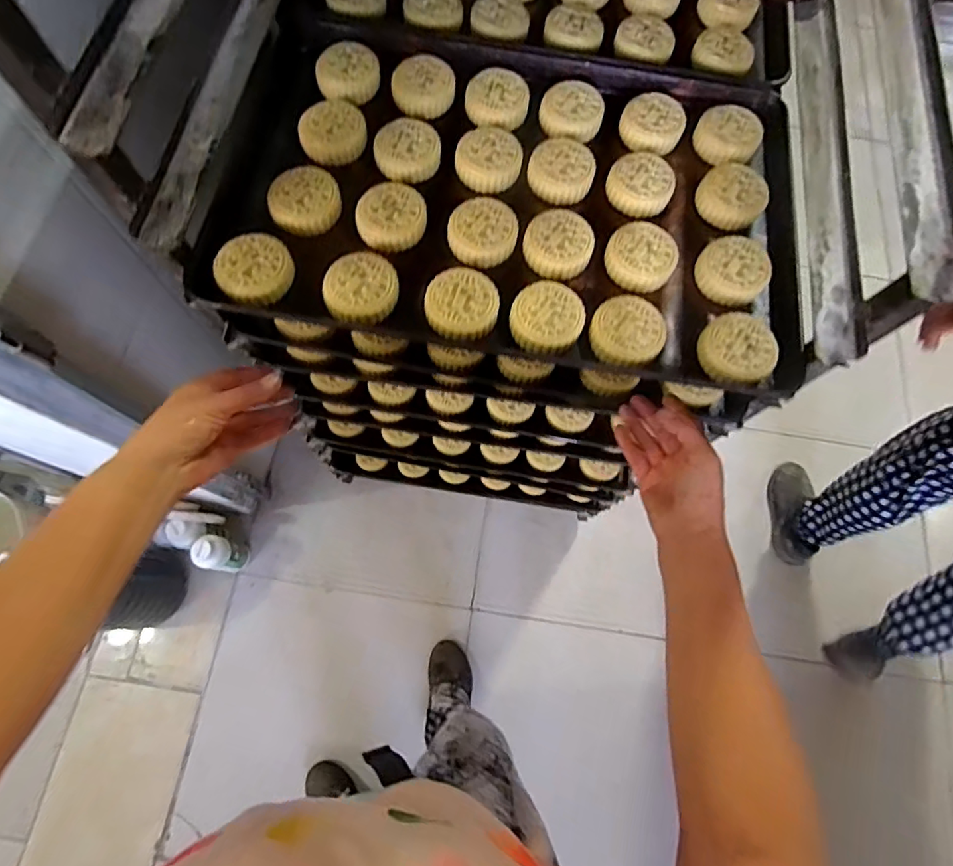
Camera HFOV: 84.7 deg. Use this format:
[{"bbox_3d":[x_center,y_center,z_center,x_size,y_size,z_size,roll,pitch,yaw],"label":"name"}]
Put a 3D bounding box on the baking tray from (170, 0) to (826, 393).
[{"bbox_3d":[0.048,-0.267,0.573,0.601,0.043,0.395,9,70,0],"label":"baking tray"}]

